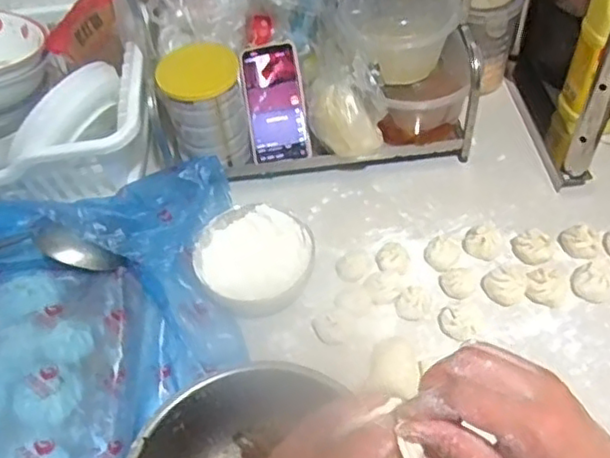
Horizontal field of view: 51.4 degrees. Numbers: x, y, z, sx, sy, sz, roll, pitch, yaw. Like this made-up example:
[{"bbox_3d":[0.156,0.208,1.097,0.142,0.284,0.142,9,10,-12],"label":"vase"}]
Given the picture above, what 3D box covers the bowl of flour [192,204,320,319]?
[{"bbox_3d":[-0.057,0.037,0.745,0.137,0.056,0.130,-5,52,1],"label":"bowl of flour"}]

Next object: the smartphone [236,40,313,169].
[{"bbox_3d":[-0.040,-0.168,0.849,0.081,0.016,0.155,-9,91,18],"label":"smartphone"}]

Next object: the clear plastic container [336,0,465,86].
[{"bbox_3d":[0.118,-0.249,0.793,0.152,0.078,0.122,-6,52,0],"label":"clear plastic container"}]

